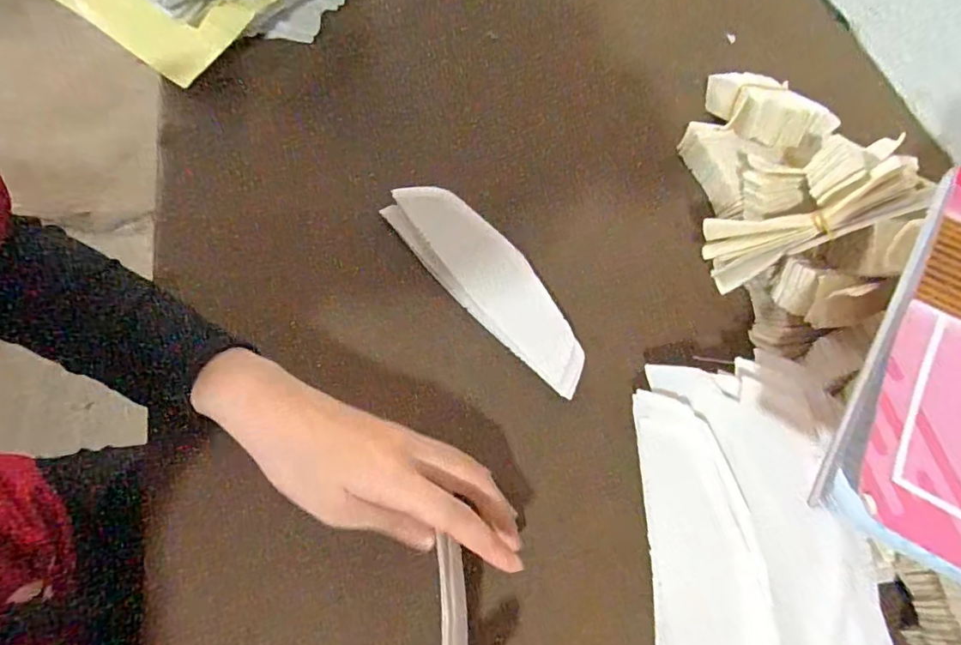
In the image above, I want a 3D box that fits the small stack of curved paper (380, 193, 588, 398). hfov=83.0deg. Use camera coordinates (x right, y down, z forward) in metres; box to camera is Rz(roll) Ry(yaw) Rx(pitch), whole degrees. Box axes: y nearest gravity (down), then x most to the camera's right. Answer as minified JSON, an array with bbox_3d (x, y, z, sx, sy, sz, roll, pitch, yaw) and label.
[{"bbox_3d":[0.008,-0.035,0.405,0.058,0.013,0.198,-38,71,-21],"label":"small stack of curved paper"}]

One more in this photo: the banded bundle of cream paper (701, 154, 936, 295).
[{"bbox_3d":[0.209,-0.064,0.353,0.128,0.026,0.040,-25,57,40],"label":"banded bundle of cream paper"}]

